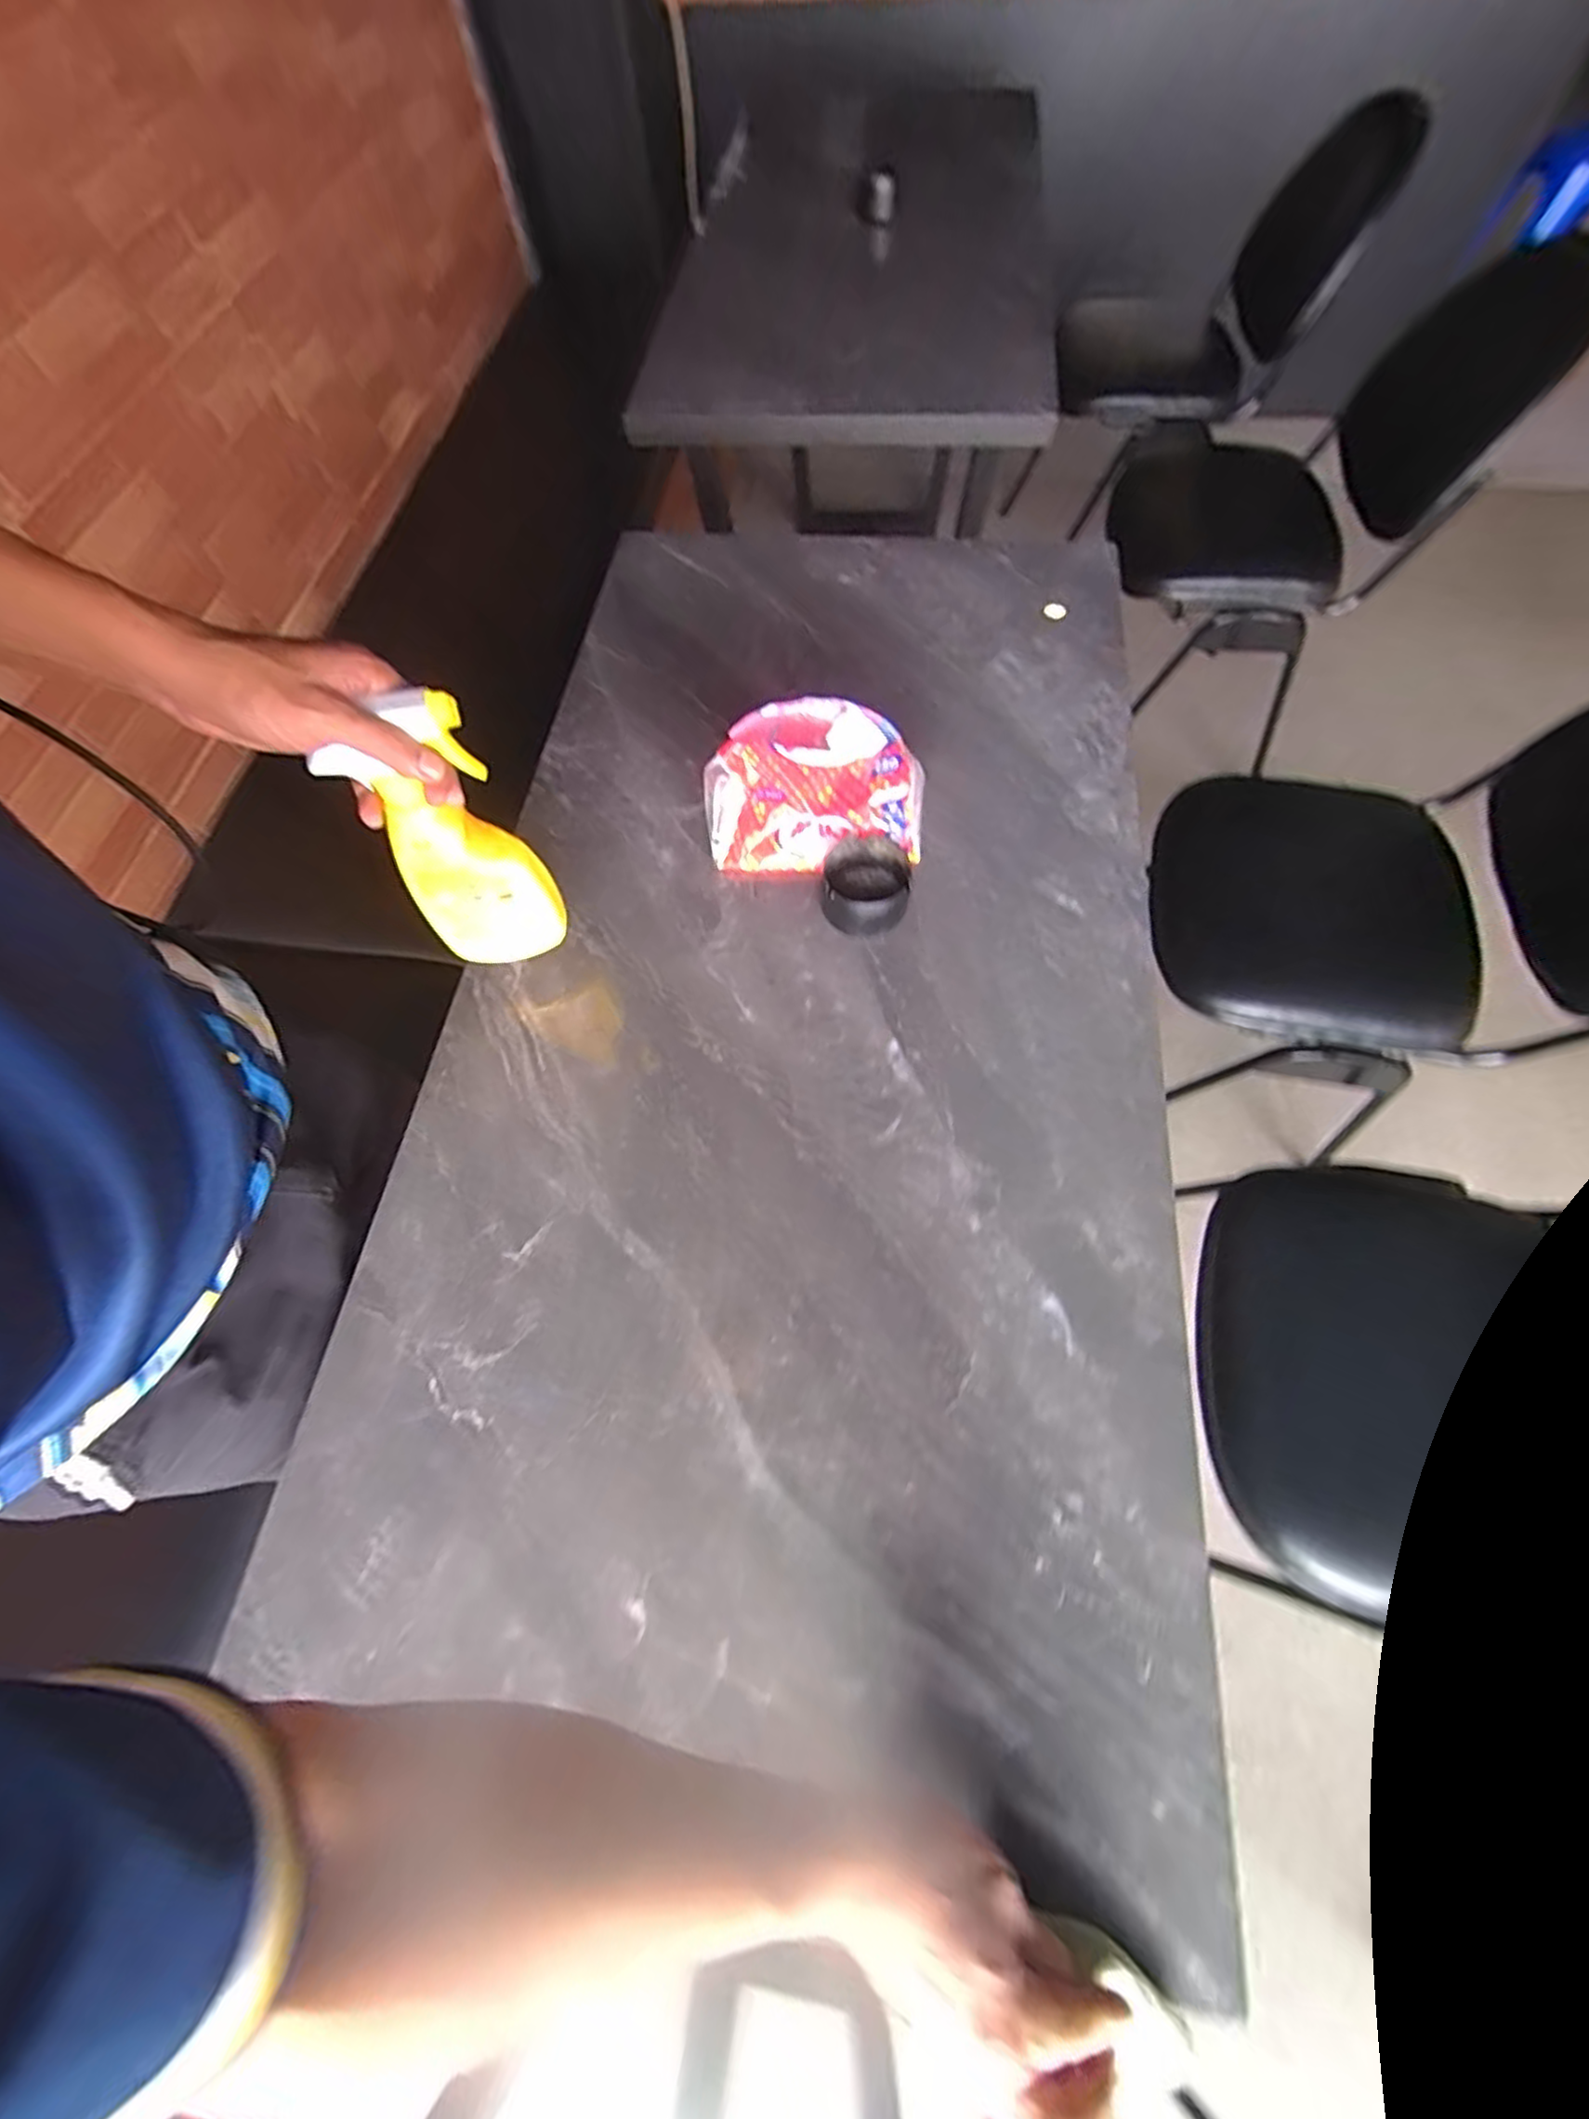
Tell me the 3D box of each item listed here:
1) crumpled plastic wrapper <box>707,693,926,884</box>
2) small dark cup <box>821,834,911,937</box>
[{"bbox_3d":[0.018,-0.245,0.614,0.194,0.091,0.128,3,66,4],"label":"crumpled plastic wrapper"},{"bbox_3d":[0.061,-0.150,0.594,0.073,0.049,0.079,-1,66,2],"label":"small dark cup"}]

